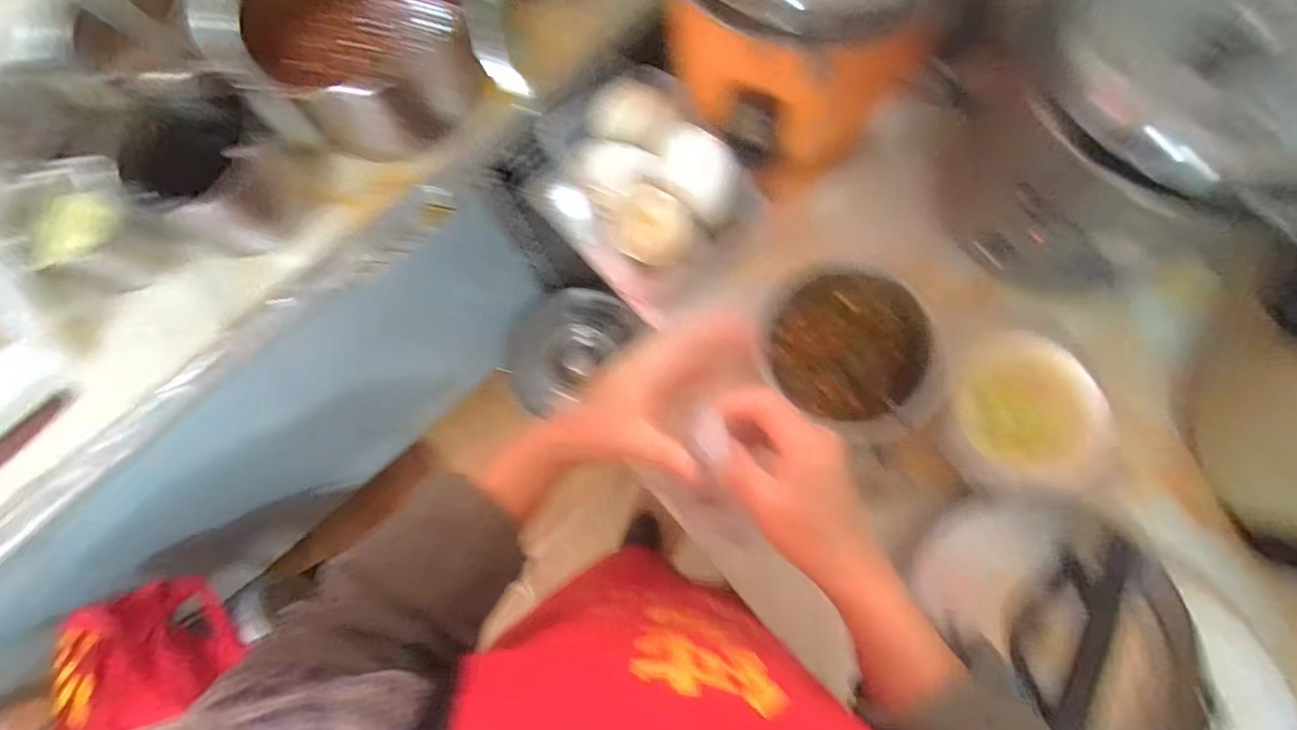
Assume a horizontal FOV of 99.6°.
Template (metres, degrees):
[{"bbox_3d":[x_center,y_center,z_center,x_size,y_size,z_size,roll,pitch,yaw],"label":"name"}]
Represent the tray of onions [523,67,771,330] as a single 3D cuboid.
[{"bbox_3d":[-0.008,-0.242,0.743,0.233,0.113,0.306,-39,77,-8],"label":"tray of onions"}]

